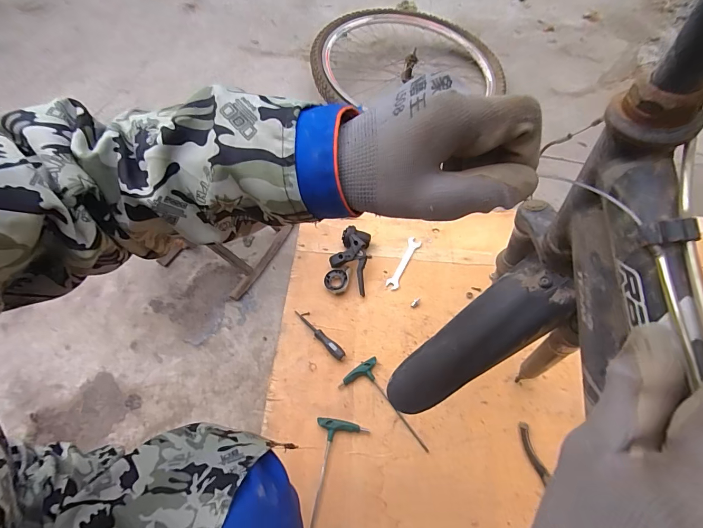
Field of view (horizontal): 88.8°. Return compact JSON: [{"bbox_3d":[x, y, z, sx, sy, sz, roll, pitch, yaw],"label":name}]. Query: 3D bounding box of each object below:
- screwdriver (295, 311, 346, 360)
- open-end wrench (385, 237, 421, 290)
[{"bbox_3d":[-0.069,0.143,0.733,0.144,0.018,0.021,37,67,23],"label":"screwdriver"},{"bbox_3d":[0.121,-0.003,0.831,0.029,0.006,0.149,23,62,16],"label":"open-end wrench"}]

